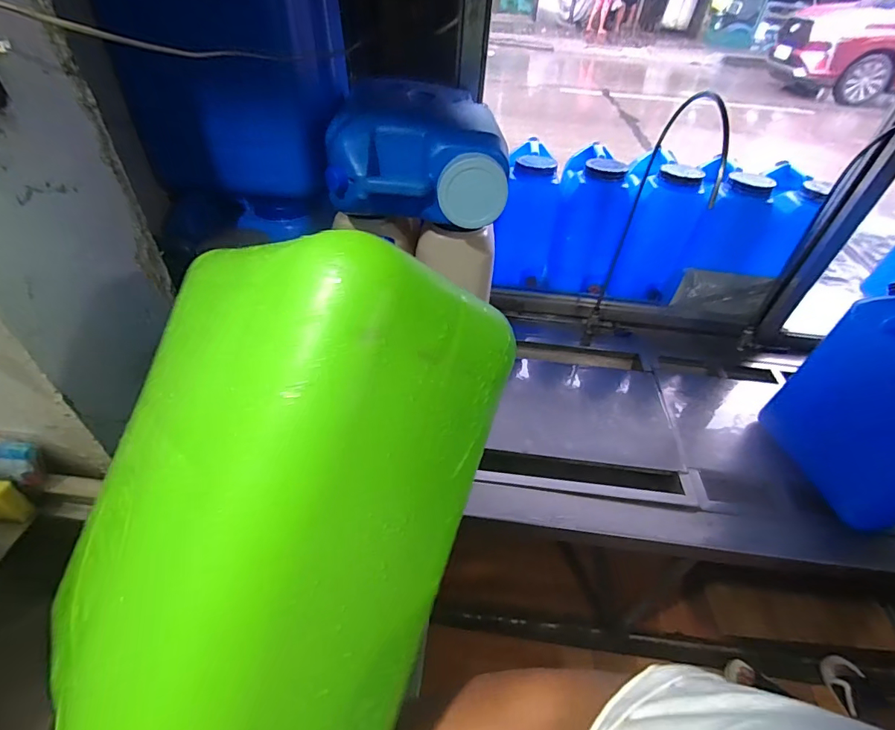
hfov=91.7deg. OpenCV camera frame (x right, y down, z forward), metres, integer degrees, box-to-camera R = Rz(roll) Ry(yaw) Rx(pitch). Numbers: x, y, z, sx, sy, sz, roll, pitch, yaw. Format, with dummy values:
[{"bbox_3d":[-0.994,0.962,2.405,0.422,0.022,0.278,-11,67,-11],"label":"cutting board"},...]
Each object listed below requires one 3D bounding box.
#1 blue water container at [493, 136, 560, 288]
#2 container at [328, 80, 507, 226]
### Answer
[{"bbox_3d":[0.268,-0.494,1.442,0.192,0.387,0.258,12,44,7],"label":"blue water container"},{"bbox_3d":[-0.058,-0.418,0.855,0.314,0.157,0.312,1,43,-5],"label":"container"}]

